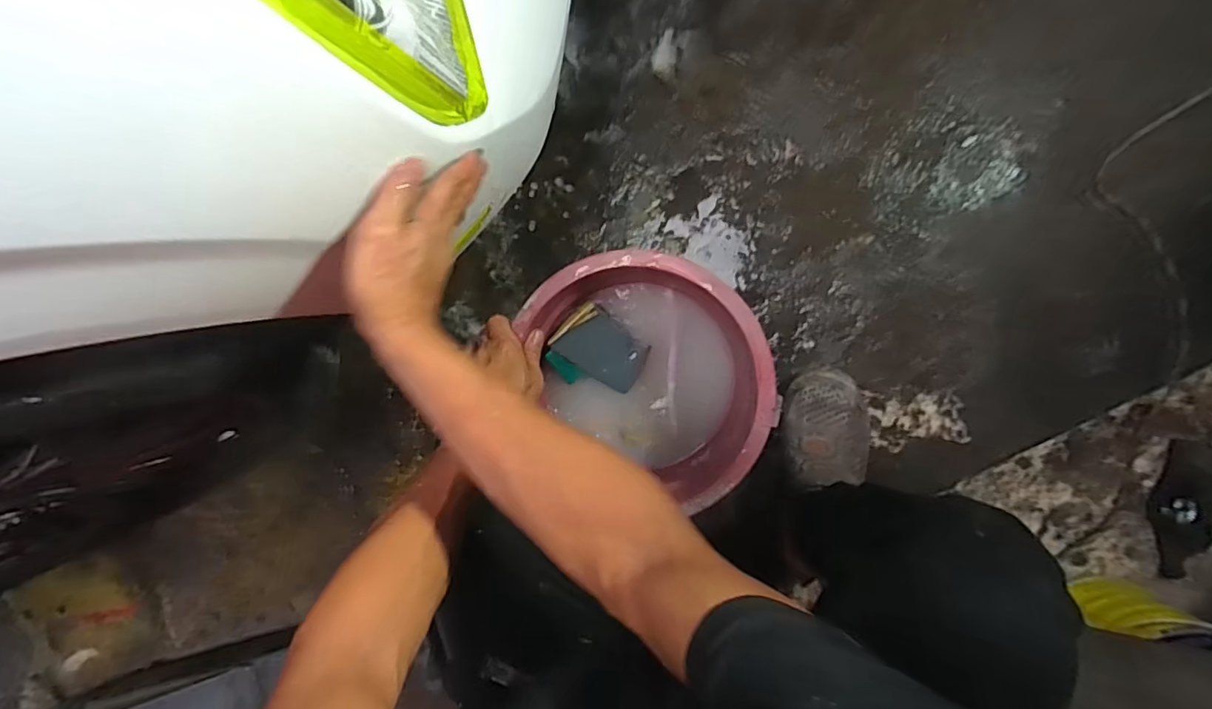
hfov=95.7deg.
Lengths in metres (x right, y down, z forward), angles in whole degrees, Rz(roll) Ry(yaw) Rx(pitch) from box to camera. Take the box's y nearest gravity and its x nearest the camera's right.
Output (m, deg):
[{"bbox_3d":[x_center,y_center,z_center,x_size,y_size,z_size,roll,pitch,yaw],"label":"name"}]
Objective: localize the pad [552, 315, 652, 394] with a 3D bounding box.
[{"bbox_3d":[-0.002,-0.004,0.647,0.102,0.009,0.067,33,98,-14],"label":"pad"}]

